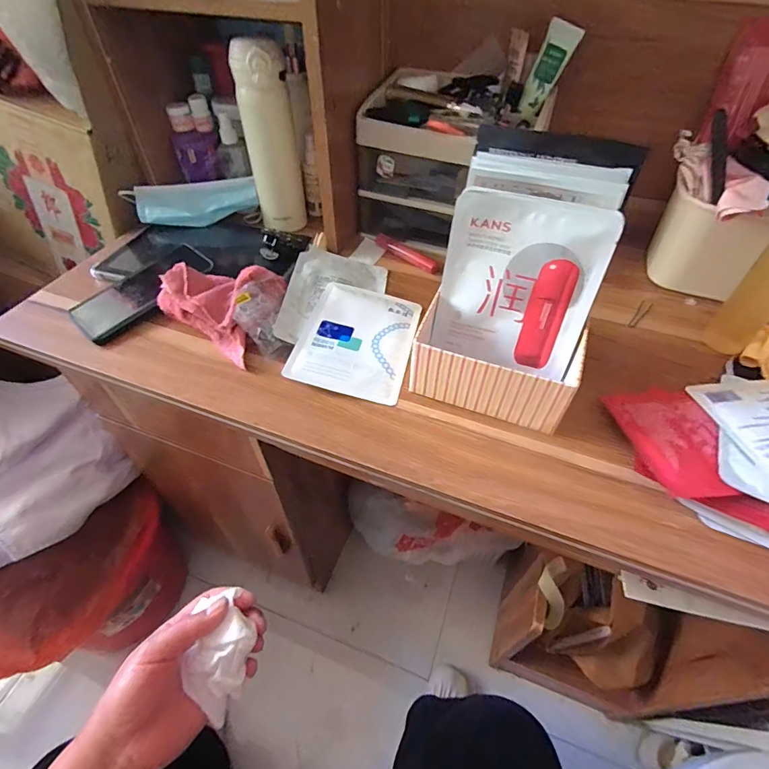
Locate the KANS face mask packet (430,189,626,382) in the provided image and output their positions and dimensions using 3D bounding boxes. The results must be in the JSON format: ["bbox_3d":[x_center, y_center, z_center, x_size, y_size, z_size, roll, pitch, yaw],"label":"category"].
[{"bbox_3d":[0.120,-0.087,0.394,0.134,0.152,0.007,17,33,14],"label":"KANS face mask packet"}]

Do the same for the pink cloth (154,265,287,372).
[{"bbox_3d":[-0.170,-0.098,0.481,0.133,0.054,0.110,30,55,23],"label":"pink cloth"}]

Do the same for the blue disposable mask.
[{"bbox_3d":[-0.273,-0.263,0.616,0.169,0.034,0.092,-20,52,-17],"label":"blue disposable mask"}]

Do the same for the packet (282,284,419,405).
[{"bbox_3d":[-0.029,-0.052,0.468,0.116,0.013,0.154,10,50,8],"label":"packet"}]

